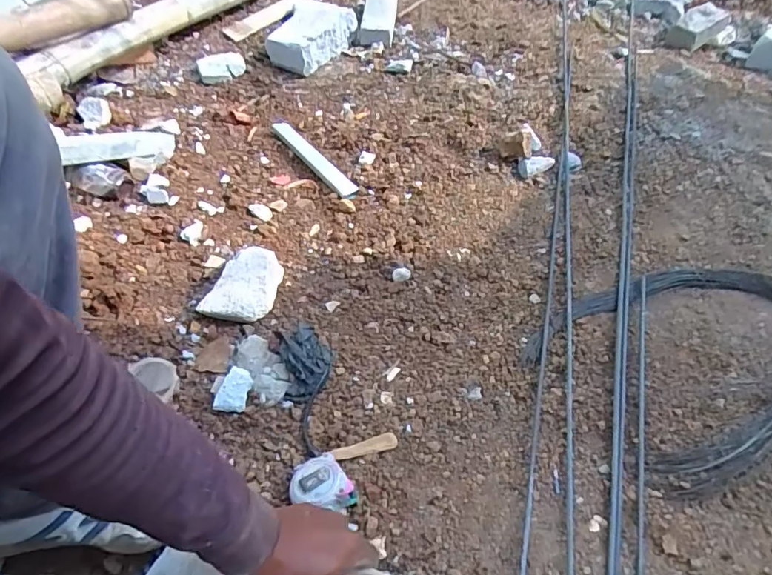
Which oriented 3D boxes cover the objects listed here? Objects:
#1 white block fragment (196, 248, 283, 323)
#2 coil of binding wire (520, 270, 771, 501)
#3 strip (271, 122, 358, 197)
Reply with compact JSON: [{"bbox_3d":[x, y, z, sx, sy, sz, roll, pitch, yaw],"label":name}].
[{"bbox_3d":[-0.205,0.002,0.723,0.076,0.072,0.125,30,59,20],"label":"white block fragment"},{"bbox_3d":[0.418,0.074,0.678,0.392,0.035,0.277,-30,59,-21],"label":"coil of binding wire"},{"bbox_3d":[-0.139,-0.249,0.956,0.037,0.018,0.256,-32,60,-22],"label":"strip"}]

